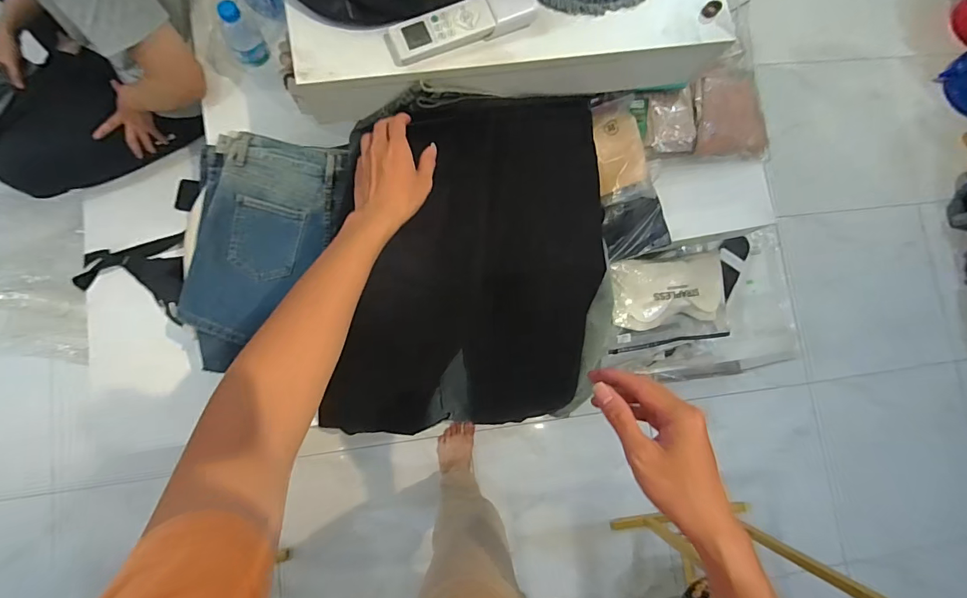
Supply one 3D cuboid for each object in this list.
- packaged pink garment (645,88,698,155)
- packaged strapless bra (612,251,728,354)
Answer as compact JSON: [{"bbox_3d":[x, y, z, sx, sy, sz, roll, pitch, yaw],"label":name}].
[{"bbox_3d":[0.367,-0.345,0.846,0.092,0.028,0.118,-5,83,-7],"label":"packaged pink garment"},{"bbox_3d":[0.436,0.002,1.023,0.311,0.062,0.211,-6,101,-15],"label":"packaged strapless bra"}]

